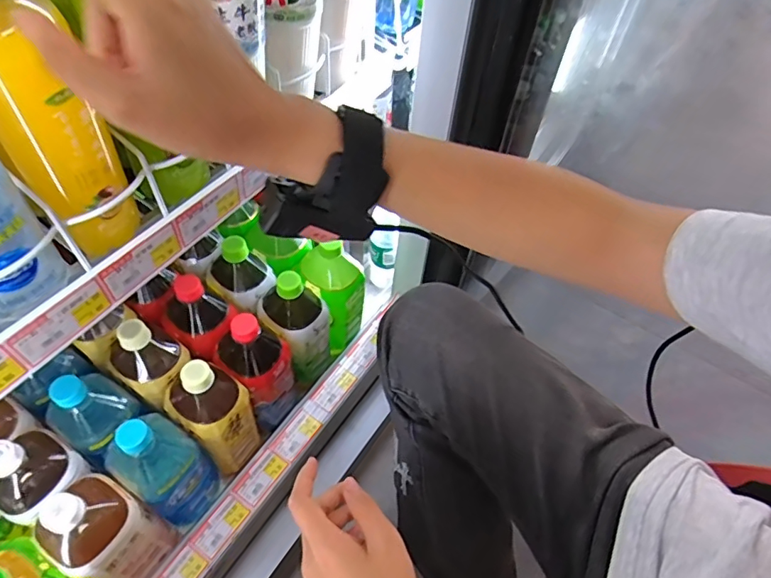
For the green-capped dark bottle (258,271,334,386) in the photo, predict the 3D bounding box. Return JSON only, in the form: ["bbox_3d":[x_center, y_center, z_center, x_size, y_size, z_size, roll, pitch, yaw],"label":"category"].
[{"bbox_3d":[-0.118,0.056,0.694,0.087,0.201,0.077,-7,55,-9],"label":"green-capped dark bottle"}]

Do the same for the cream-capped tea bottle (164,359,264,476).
[{"bbox_3d":[-0.203,0.152,0.613,0.080,0.198,0.076,-34,63,-24],"label":"cream-capped tea bottle"}]

